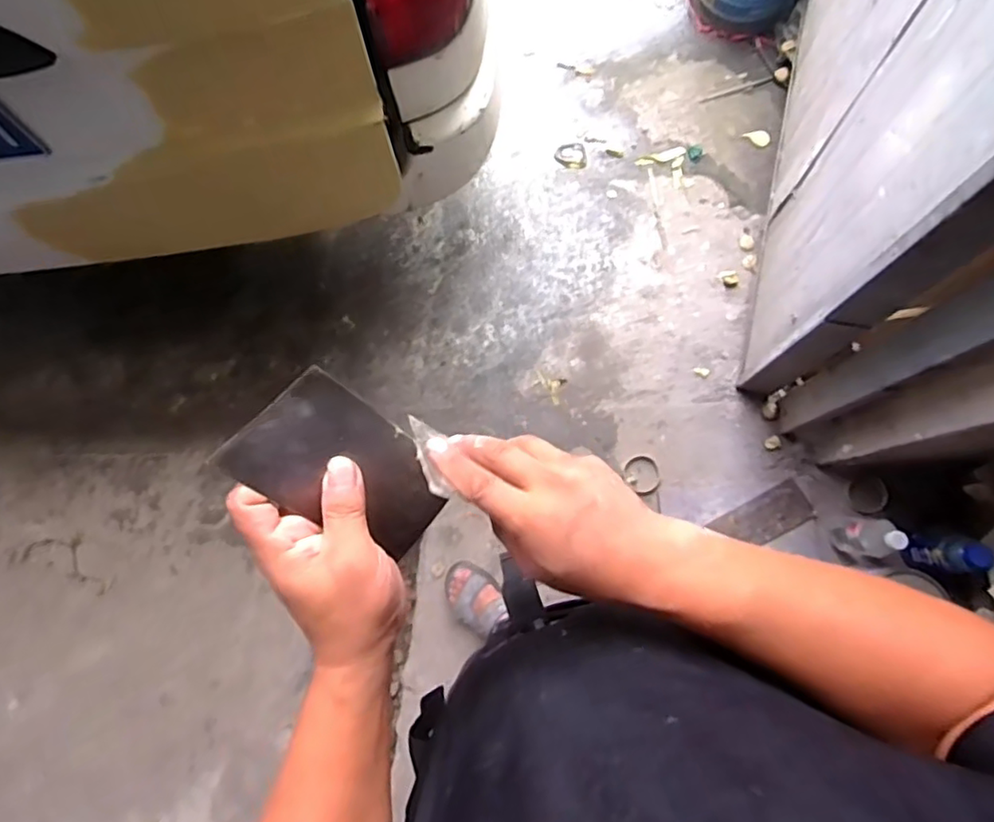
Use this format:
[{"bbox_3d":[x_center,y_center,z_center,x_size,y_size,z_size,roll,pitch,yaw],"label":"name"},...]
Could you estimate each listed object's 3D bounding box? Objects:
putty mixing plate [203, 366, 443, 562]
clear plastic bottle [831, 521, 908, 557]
[{"bbox_3d":[-0.084,0.036,0.360,0.071,0.004,0.131,-49,126,0],"label":"putty mixing plate"},{"bbox_3d":[0.708,0.247,1.186,0.055,0.230,0.076,-5,79,3],"label":"clear plastic bottle"}]

